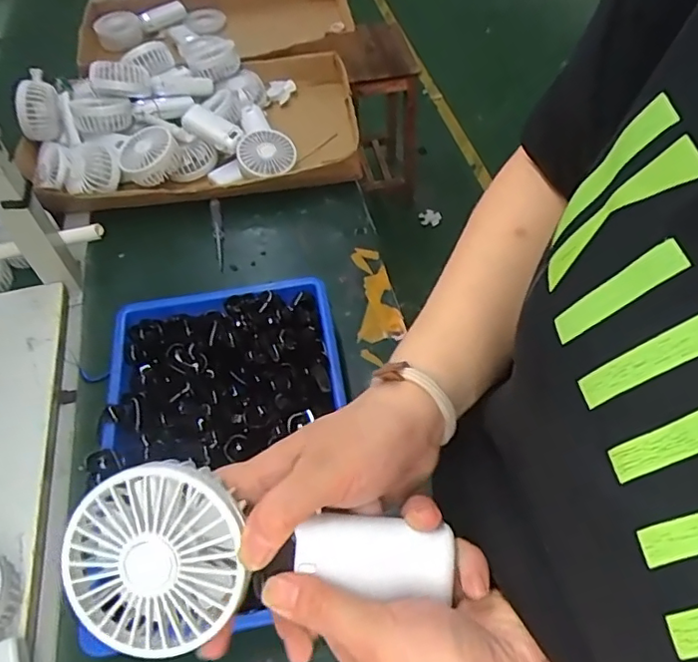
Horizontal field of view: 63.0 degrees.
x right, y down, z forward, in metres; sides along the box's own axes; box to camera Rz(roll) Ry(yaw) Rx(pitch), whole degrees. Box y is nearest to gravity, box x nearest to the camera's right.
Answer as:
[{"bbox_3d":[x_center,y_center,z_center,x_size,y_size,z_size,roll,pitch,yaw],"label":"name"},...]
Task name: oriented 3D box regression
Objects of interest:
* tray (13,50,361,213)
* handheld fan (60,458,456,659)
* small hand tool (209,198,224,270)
[{"bbox_3d":[-0.254,-0.355,0.911,0.517,0.124,0.326,-9,53,-3],"label":"tray"},{"bbox_3d":[-0.051,0.109,0.284,0.166,0.042,0.087,-1,86,-2],"label":"handheld fan"},{"bbox_3d":[-0.188,-0.140,0.827,0.016,0.020,0.142,-13,54,-6],"label":"small hand tool"}]

